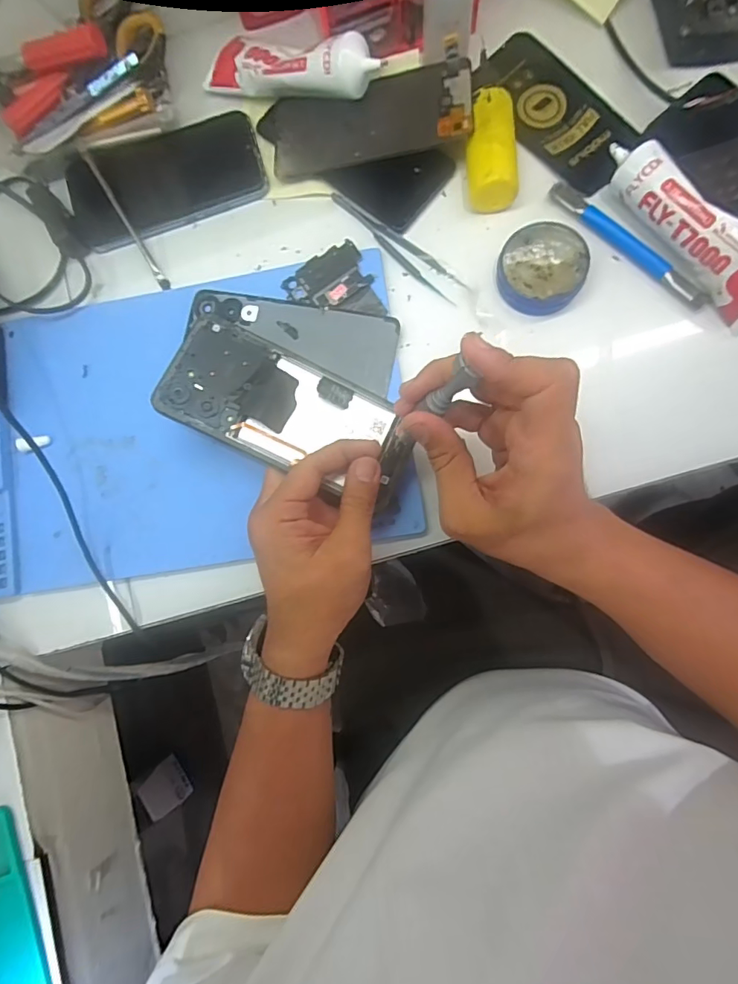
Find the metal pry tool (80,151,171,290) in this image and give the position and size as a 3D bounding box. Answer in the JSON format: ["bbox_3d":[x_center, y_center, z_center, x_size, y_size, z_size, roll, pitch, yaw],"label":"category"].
[{"bbox_3d":[-0.193,-0.217,0.391,0.008,0.009,0.119,-29,98,1],"label":"metal pry tool"}]

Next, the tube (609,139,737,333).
[{"bbox_3d":[0.224,-0.185,0.345,0.029,0.053,0.149,-35,77,-34],"label":"tube"}]

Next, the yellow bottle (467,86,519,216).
[{"bbox_3d":[0.093,-0.253,0.371,0.038,0.036,0.086,3,85,5],"label":"yellow bottle"}]

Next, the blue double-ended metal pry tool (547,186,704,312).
[{"bbox_3d":[0.192,-0.186,0.366,0.139,0.012,0.014,43,89,7],"label":"blue double-ended metal pry tool"}]

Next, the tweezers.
[{"bbox_3d":[0.021,-0.194,0.384,0.132,0.004,0.017,43,89,7],"label":"tweezers"}]

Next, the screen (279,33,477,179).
[{"bbox_3d":[0.000,-0.290,0.380,0.154,0.010,0.068,-4,88,13],"label":"screen"}]

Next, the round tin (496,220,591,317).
[{"bbox_3d":[0.128,-0.166,0.364,0.061,0.018,0.067,0,84,4],"label":"round tin"}]

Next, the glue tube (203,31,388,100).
[{"bbox_3d":[-0.063,-0.331,0.382,0.151,0.033,0.042,24,86,24],"label":"glue tube"}]

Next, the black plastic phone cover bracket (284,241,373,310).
[{"bbox_3d":[-0.032,-0.164,0.379,0.062,0.004,0.043,-29,79,3],"label":"black plastic phone cover bracket"}]

